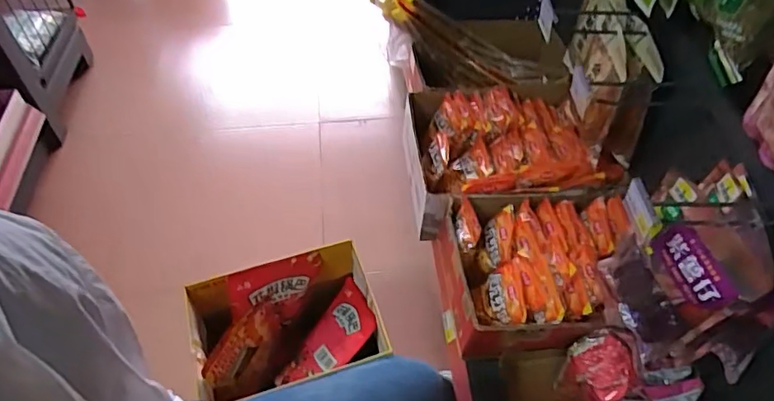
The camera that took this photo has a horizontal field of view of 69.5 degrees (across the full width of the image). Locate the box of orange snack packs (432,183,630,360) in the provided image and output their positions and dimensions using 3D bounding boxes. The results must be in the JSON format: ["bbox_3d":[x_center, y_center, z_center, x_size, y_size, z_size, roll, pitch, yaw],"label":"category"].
[{"bbox_3d":[0.258,0.129,0.987,0.318,0.149,0.266,-2,52,-2],"label":"box of orange snack packs"}]

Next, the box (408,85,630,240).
[{"bbox_3d":[0.231,-0.106,1.130,0.358,0.123,0.309,-3,52,-2],"label":"box"}]

